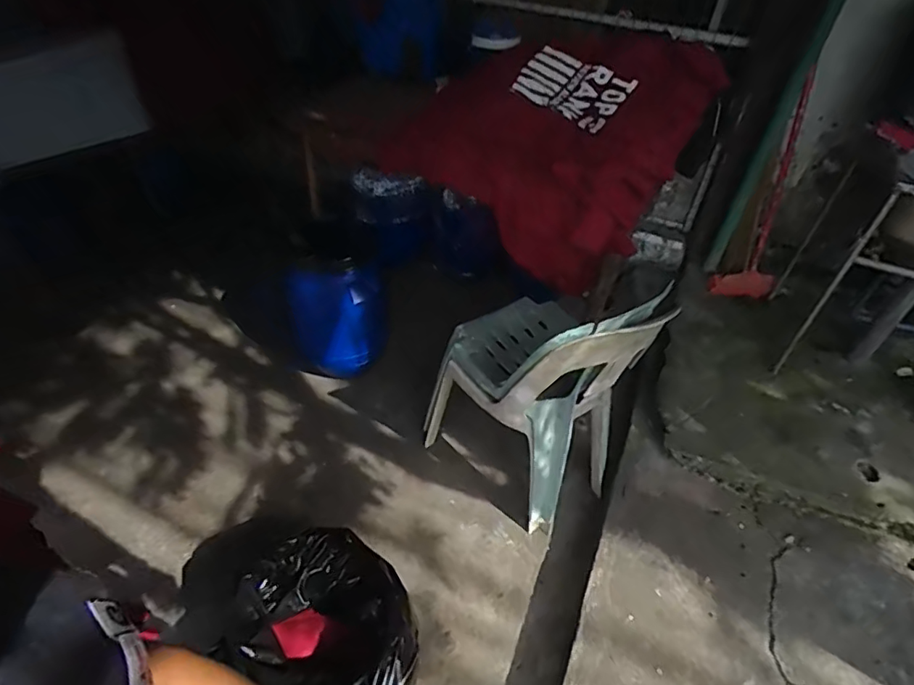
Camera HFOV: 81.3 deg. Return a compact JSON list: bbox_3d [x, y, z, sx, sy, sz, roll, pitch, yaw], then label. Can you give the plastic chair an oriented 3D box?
[{"bbox_3d":[0.213,0.092,1.423,0.389,0.704,0.448,-24,51,-26],"label":"plastic chair"}]

